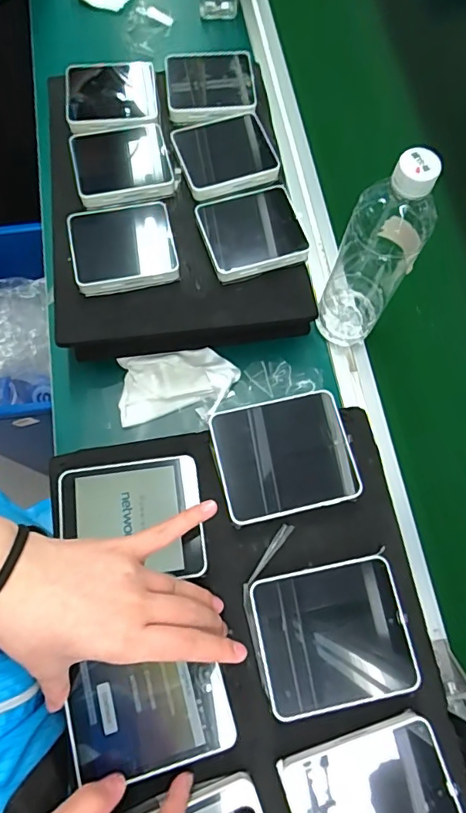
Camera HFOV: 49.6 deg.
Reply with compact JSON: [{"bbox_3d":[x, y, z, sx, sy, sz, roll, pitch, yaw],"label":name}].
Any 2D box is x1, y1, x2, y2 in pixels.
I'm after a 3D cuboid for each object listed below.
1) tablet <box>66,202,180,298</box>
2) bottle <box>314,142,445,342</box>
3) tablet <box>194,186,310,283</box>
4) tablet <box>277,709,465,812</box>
[{"bbox_3d":[-0.108,-0.159,0.492,0.097,0.020,0.090,-11,72,-6],"label":"tablet"},{"bbox_3d":[0.127,-0.135,0.455,0.057,0.225,0.065,22,71,5],"label":"bottle"},{"bbox_3d":[0.019,-0.178,0.506,0.098,0.016,0.093,-17,73,-8],"label":"tablet"},{"bbox_3d":[0.087,0.246,0.302,0.099,0.011,0.085,-16,72,-8],"label":"tablet"}]

